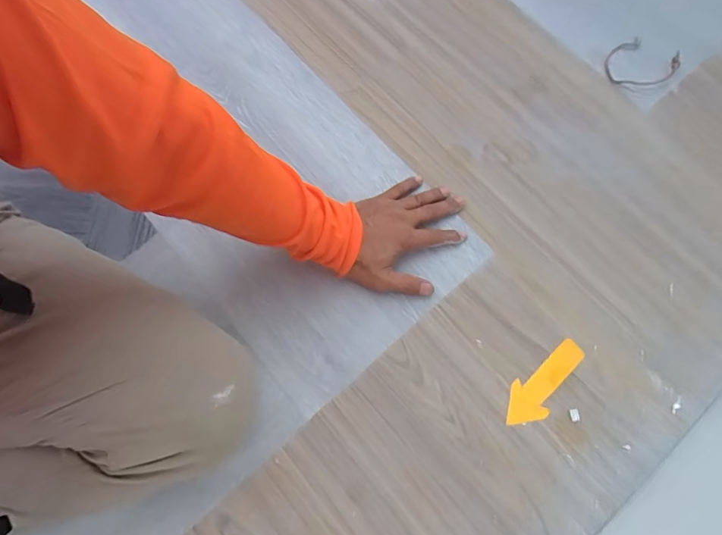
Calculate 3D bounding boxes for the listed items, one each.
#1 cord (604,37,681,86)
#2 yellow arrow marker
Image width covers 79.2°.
[{"bbox_3d":[0.402,-0.293,0.628,0.087,0.014,0.097,41,78,12],"label":"cord"},{"bbox_3d":[0.210,0.133,0.499,0.119,0.004,0.045,-41,77,-10],"label":"yellow arrow marker"}]

